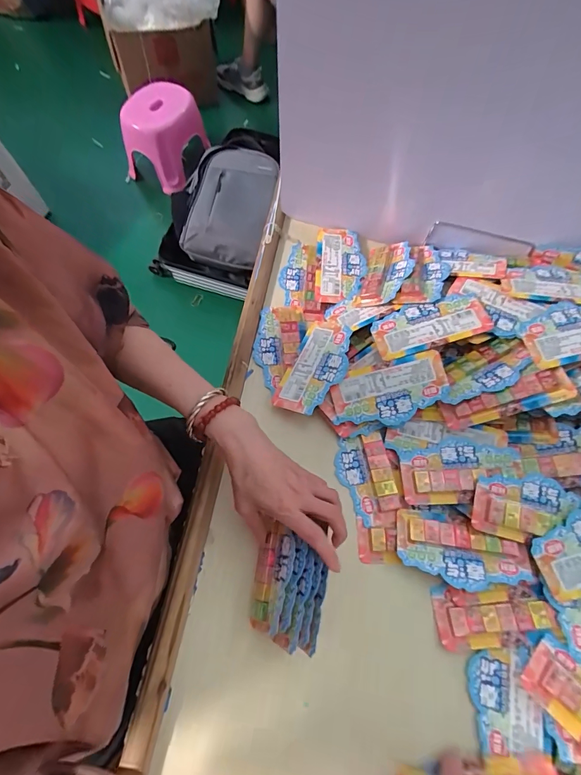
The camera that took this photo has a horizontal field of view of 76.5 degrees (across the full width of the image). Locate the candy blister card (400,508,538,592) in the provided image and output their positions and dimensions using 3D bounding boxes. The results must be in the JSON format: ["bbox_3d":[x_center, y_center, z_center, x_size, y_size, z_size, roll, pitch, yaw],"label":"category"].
[{"bbox_3d":[0.197,0.193,0.424,0.146,0.016,0.064,18,68,5],"label":"candy blister card"}]

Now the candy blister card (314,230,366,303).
[{"bbox_3d":[0.080,-0.197,0.587,0.077,0.008,0.146,4,68,-1],"label":"candy blister card"}]

